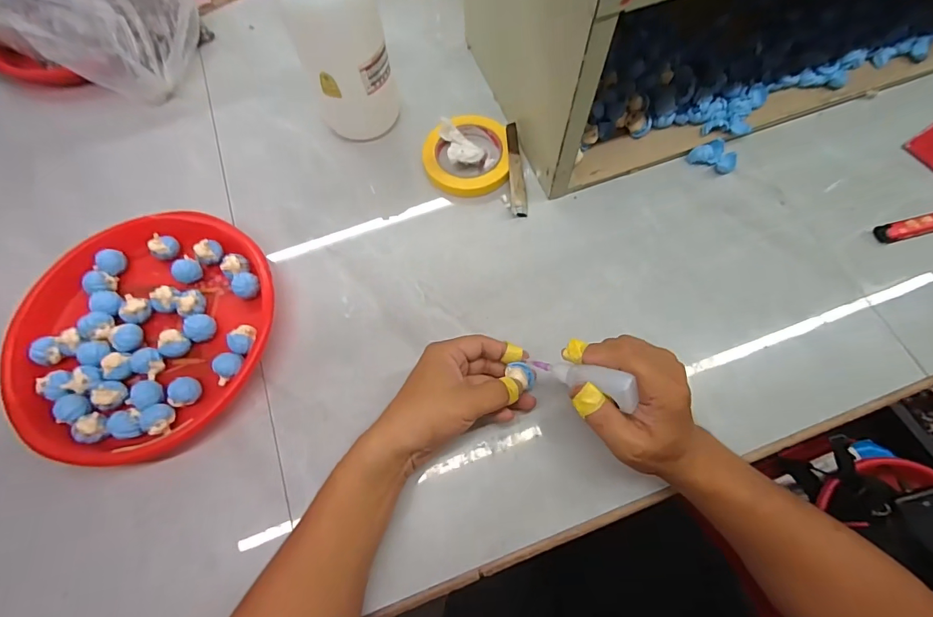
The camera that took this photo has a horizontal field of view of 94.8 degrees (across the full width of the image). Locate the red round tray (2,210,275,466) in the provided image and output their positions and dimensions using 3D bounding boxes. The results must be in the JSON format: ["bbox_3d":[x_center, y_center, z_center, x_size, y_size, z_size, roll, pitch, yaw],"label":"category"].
[{"bbox_3d":[-0.318,0.020,0.438,0.244,0.037,0.246,-1,69,2],"label":"red round tray"}]

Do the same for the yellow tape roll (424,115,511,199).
[{"bbox_3d":[-0.001,-0.182,0.516,0.099,0.024,0.108,-1,69,2],"label":"yellow tape roll"}]

